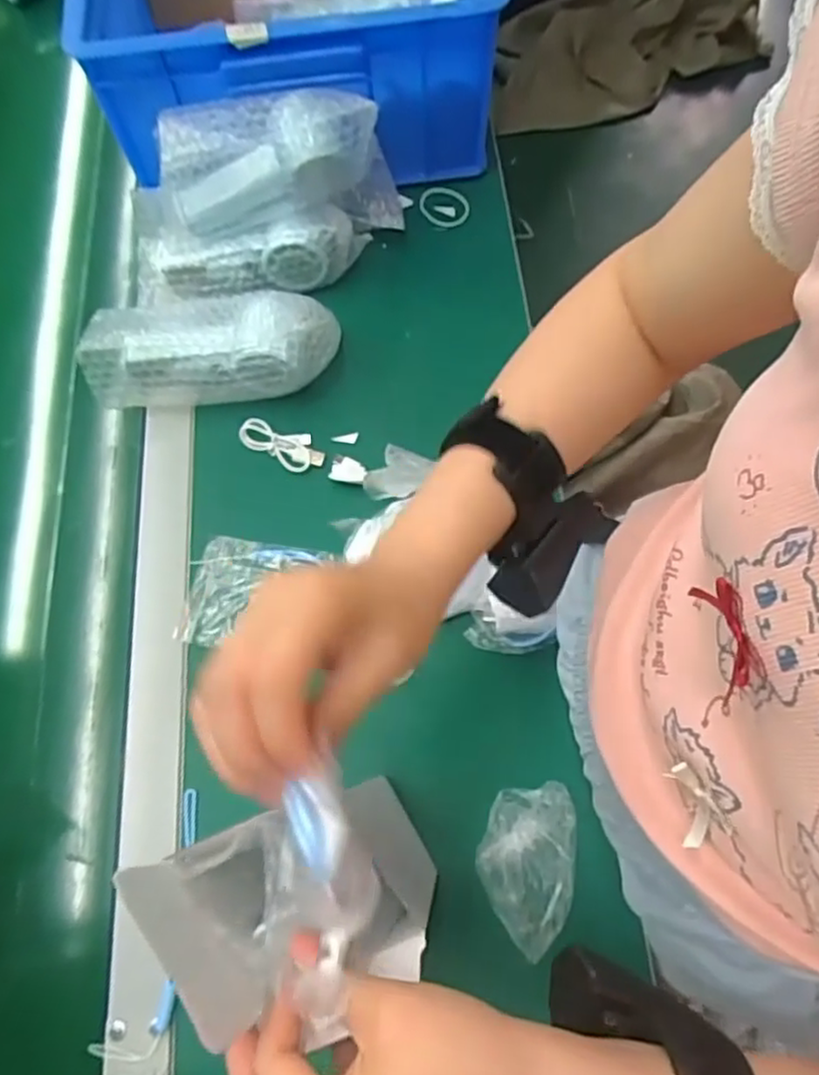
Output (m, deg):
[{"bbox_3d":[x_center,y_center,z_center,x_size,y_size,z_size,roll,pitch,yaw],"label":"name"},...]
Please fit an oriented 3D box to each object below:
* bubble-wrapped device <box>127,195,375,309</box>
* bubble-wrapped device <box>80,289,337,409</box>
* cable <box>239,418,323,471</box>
[{"bbox_3d":[-0.144,-0.257,0.617,0.206,0.070,0.070,-8,68,-2],"label":"bubble-wrapped device"},{"bbox_3d":[-0.160,-0.156,0.572,0.195,0.079,0.068,-4,67,0],"label":"bubble-wrapped device"},{"bbox_3d":[-0.107,-0.080,0.570,0.078,0.012,0.029,24,70,11],"label":"cable"}]

